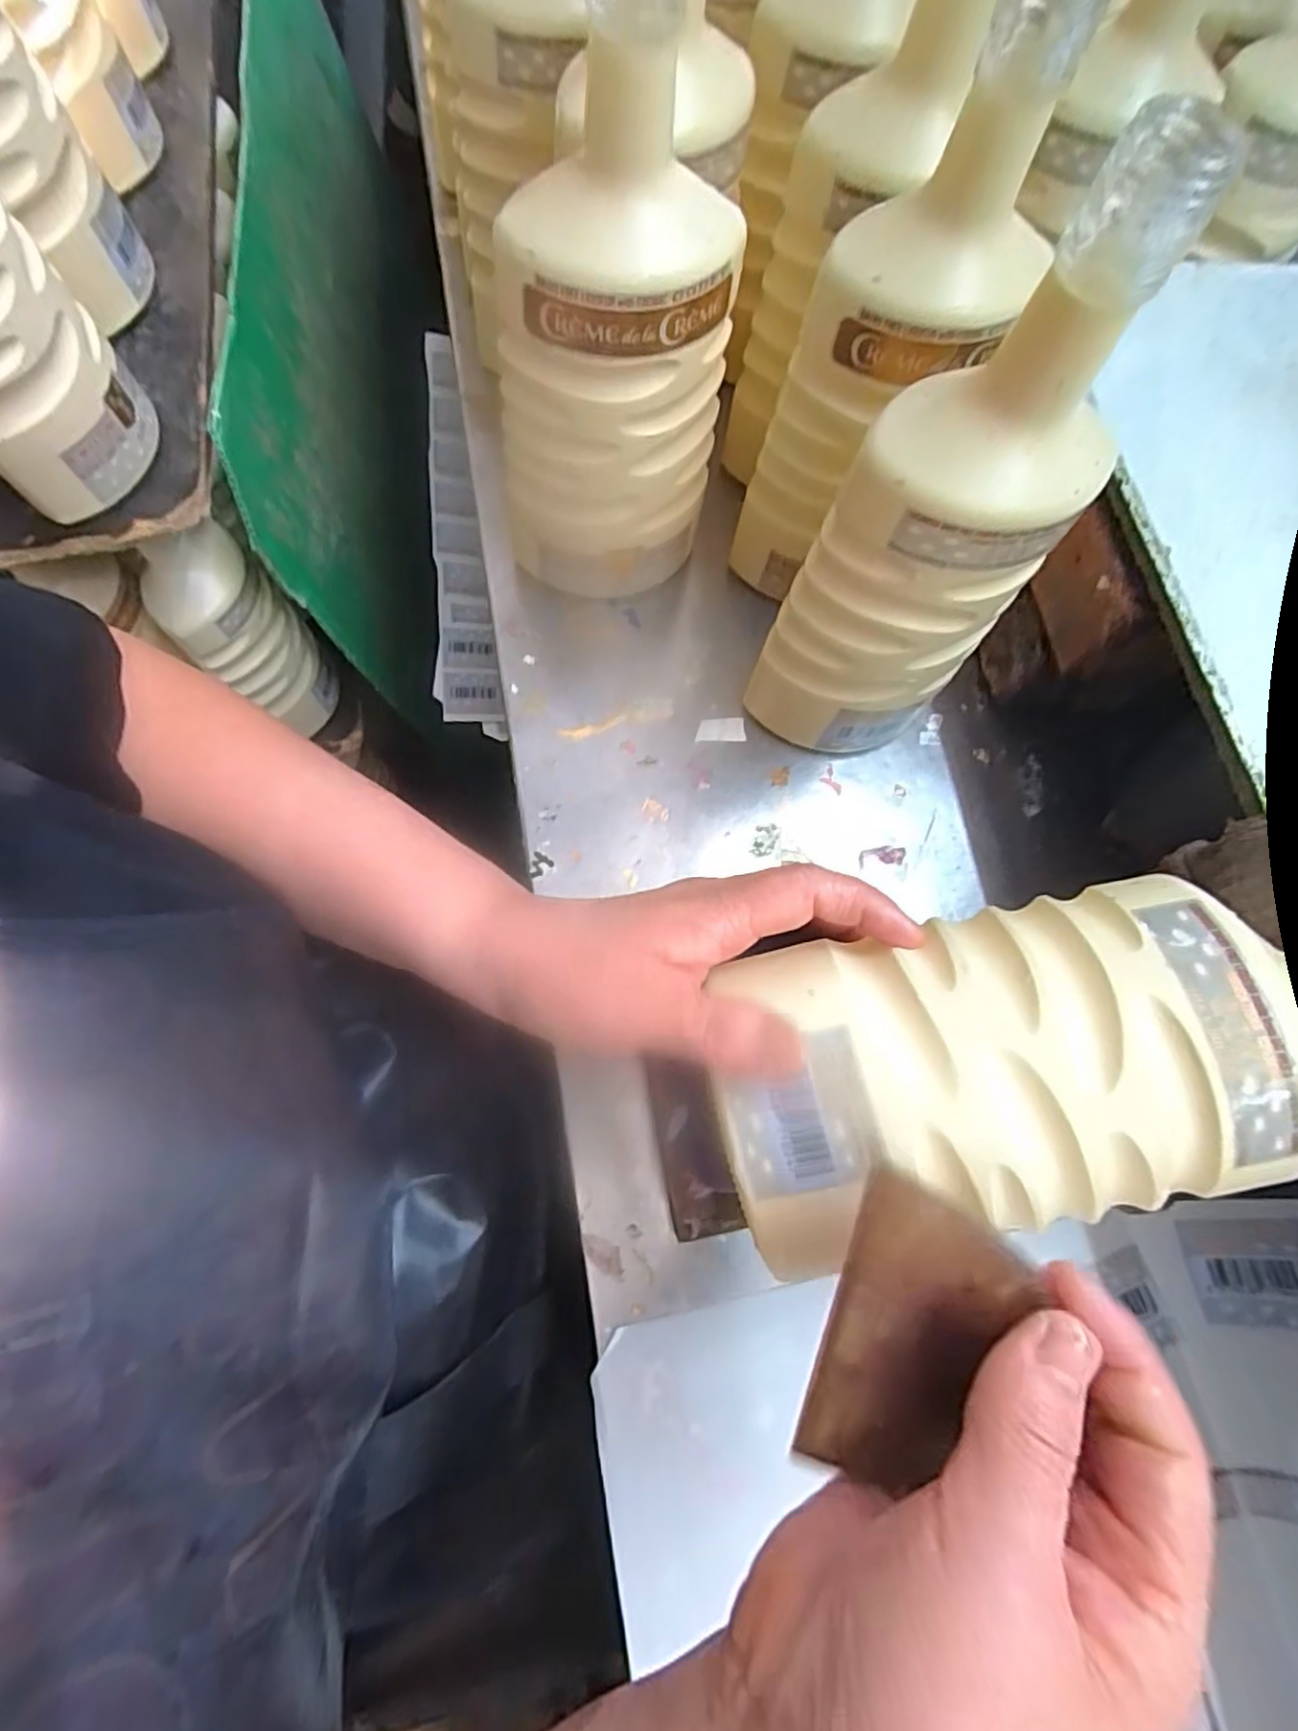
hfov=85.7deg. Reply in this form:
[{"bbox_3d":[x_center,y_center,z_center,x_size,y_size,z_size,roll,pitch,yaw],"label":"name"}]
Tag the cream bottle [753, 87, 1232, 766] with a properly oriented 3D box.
[{"bbox_3d":[0.113,-0.125,0.285,0.077,0.248,0.086,42,77,9],"label":"cream bottle"}]

